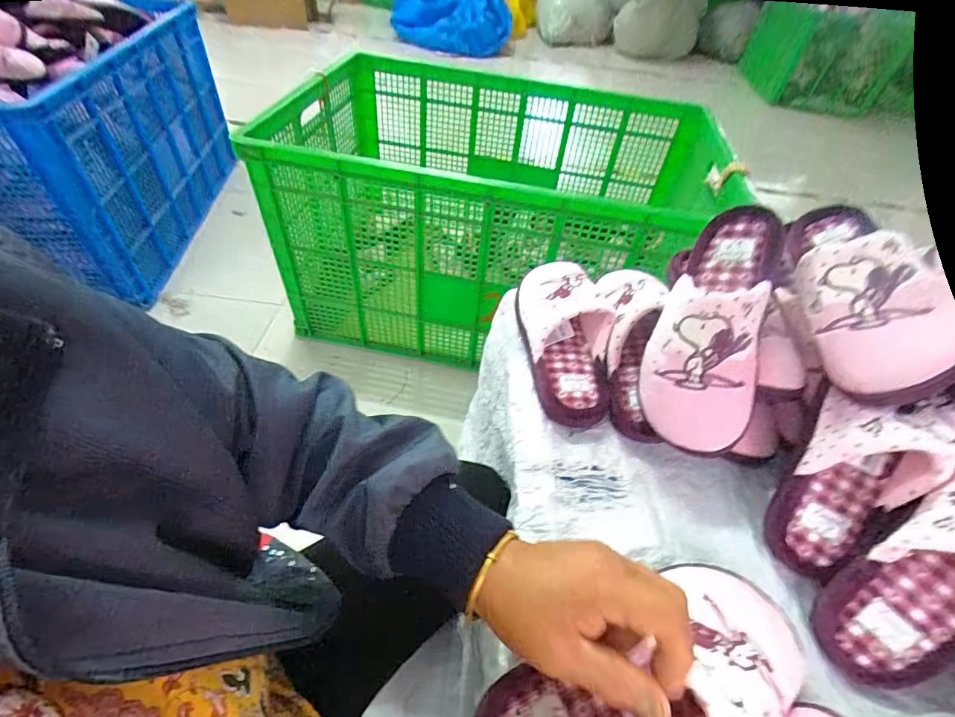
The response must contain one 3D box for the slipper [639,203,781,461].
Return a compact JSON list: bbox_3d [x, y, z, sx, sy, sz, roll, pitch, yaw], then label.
[{"bbox_3d":[0.223,-0.038,0.415,0.091,0.087,0.245,19,76,11],"label":"slipper"}]

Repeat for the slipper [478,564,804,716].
[{"bbox_3d":[0.116,0.205,0.293,0.244,0.053,0.104,-12,50,-14],"label":"slipper"}]

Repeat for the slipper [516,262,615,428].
[{"bbox_3d":[0.102,-0.030,0.516,0.095,0.057,0.226,0,61,-7],"label":"slipper"}]

